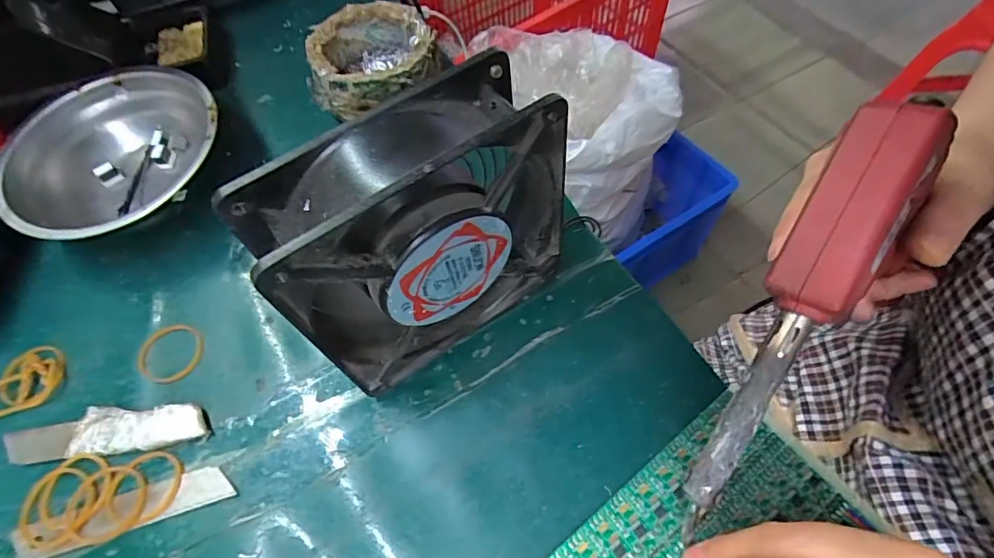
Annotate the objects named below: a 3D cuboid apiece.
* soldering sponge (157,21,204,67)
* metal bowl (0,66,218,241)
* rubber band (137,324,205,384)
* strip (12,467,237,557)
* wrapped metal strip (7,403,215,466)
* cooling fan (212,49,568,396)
[{"bbox_3d":[-0.232,-0.170,0.358,0.033,0.010,0.045,-17,61,-6],"label":"soldering sponge"},{"bbox_3d":[-0.230,-0.071,0.304,0.122,0.047,0.122,-2,61,3],"label":"metal bowl"},{"bbox_3d":[-0.175,0.039,0.259,0.034,0.004,0.033,-2,61,3],"label":"rubber band"},{"bbox_3d":[-0.170,0.106,0.221,0.096,0.004,0.018,-17,61,-6],"label":"strip"},{"bbox_3d":[-0.191,0.075,0.238,0.098,0.007,0.021,-6,61,0],"label":"wrapped metal strip"},{"bbox_3d":[-0.029,-0.015,0.210,0.118,0.123,0.040,-33,64,-14],"label":"cooling fan"}]

